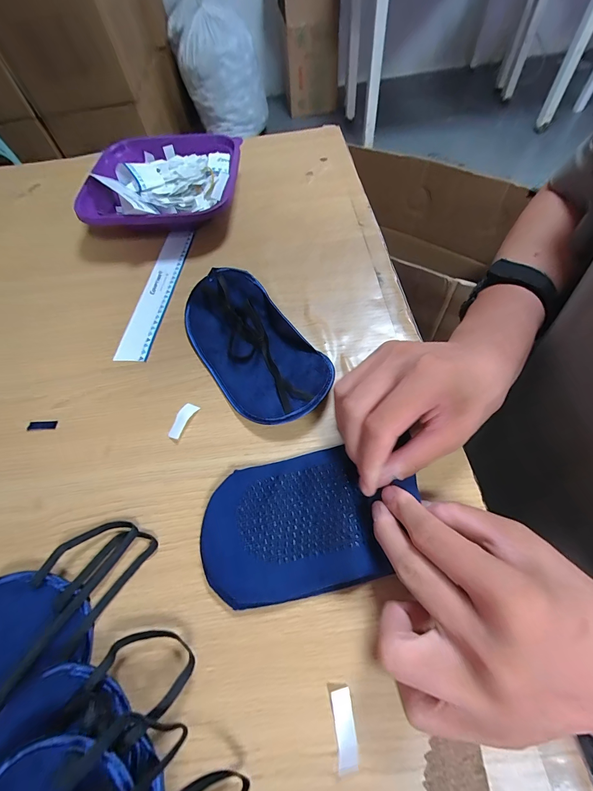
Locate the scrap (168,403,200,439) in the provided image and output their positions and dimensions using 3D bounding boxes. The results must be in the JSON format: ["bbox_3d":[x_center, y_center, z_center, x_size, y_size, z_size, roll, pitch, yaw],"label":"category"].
[{"bbox_3d":[-0.097,0.020,0.272,0.014,0.004,0.032,21,63,15],"label":"scrap"}]

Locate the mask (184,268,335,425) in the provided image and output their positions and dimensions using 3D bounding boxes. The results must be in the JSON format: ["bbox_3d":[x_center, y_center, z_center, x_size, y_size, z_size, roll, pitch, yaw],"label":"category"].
[{"bbox_3d":[-0.042,-0.048,0.294,0.086,0.026,0.175,-32,63,-14],"label":"mask"}]

